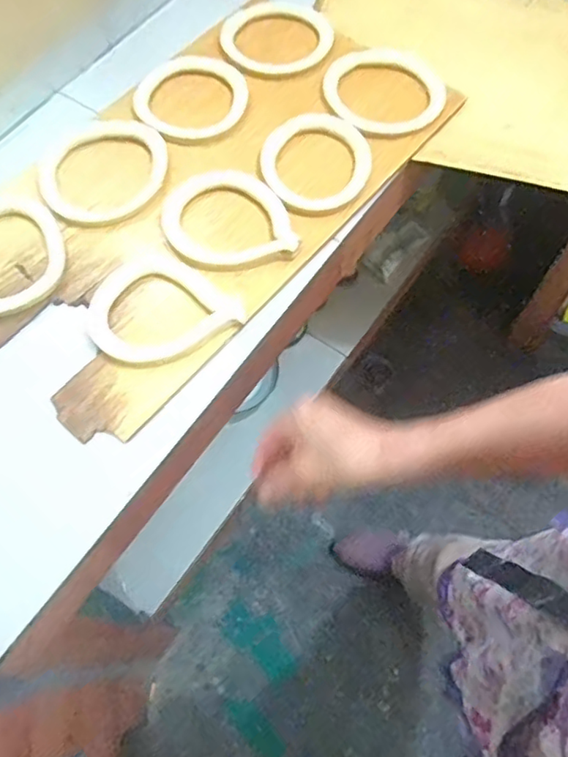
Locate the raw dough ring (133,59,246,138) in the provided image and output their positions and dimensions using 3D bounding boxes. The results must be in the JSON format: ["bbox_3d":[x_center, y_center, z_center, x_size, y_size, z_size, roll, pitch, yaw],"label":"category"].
[{"bbox_3d":[-0.132,-0.409,0.847,0.159,0.014,0.138,-27,68,-11],"label":"raw dough ring"}]

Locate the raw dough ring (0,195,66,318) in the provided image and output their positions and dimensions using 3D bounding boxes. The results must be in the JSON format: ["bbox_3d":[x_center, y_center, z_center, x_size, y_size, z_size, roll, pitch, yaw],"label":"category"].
[{"bbox_3d":[-0.358,-0.154,0.738,0.161,0.013,0.173,0,65,1],"label":"raw dough ring"}]

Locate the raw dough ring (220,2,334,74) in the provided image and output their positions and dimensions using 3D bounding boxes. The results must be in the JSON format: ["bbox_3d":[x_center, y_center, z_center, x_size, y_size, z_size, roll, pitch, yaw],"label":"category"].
[{"bbox_3d":[-0.013,-0.520,0.893,0.172,0.022,0.148,8,66,4],"label":"raw dough ring"}]

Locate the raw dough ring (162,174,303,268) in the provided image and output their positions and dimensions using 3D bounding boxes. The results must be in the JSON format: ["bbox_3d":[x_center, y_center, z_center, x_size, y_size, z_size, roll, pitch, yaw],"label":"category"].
[{"bbox_3d":[-0.074,-0.198,0.738,0.151,0.016,0.152,0,65,1],"label":"raw dough ring"}]

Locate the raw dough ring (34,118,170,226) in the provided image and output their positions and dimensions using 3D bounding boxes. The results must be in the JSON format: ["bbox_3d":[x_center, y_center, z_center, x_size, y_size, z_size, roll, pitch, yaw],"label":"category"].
[{"bbox_3d":[-0.242,-0.277,0.782,0.168,0.020,0.156,0,65,1],"label":"raw dough ring"}]

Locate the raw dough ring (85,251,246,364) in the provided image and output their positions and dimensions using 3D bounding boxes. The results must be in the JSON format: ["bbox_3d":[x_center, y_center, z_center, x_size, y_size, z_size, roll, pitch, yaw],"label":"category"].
[{"bbox_3d":[-0.151,-0.078,0.687,0.168,0.013,0.139,38,71,17],"label":"raw dough ring"}]

